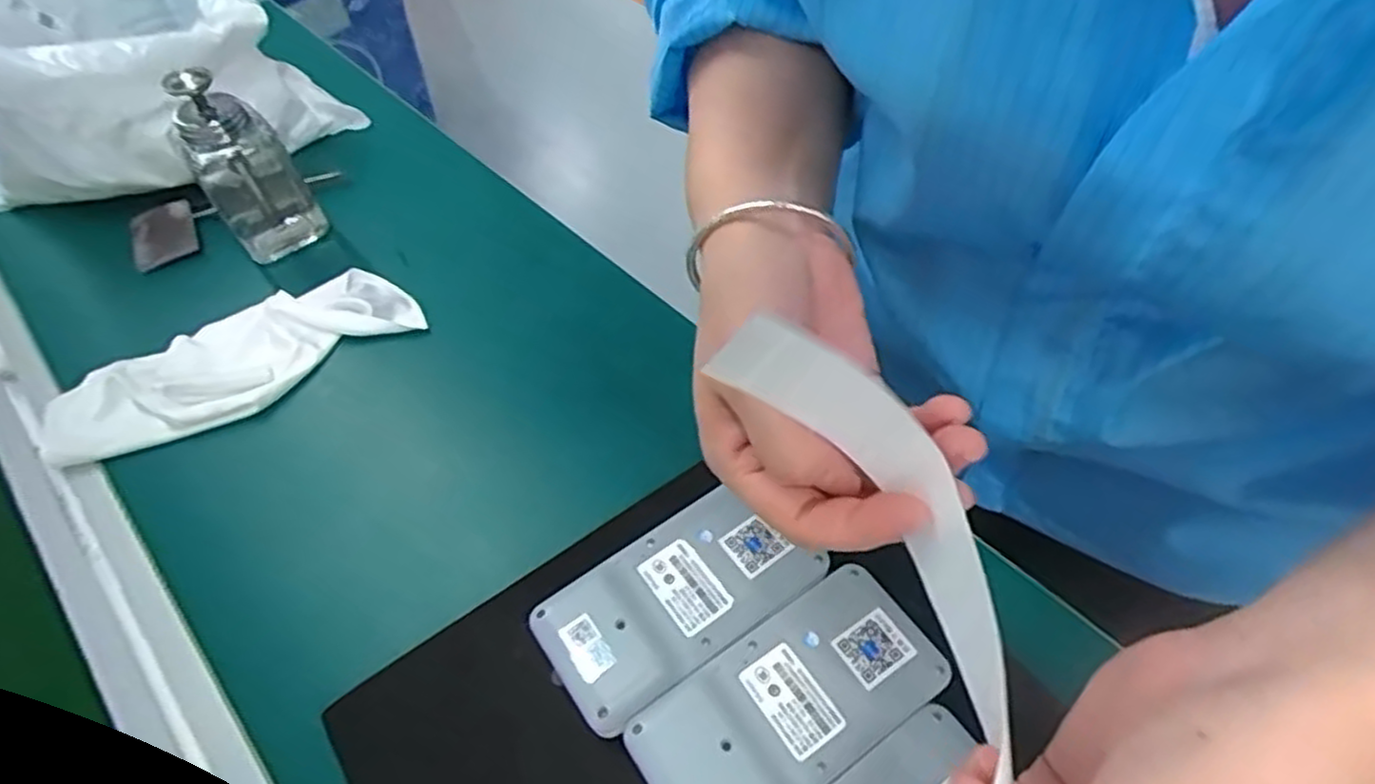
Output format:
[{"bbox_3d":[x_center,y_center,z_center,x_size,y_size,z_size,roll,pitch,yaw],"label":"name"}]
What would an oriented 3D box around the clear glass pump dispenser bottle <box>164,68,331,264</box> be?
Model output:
[{"bbox_3d":[-0.284,-0.148,0.479,0.055,0.117,0.060,-31,58,-18],"label":"clear glass pump dispenser bottle"}]

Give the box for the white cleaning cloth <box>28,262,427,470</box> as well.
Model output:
[{"bbox_3d":[-0.259,-0.018,0.441,0.197,0.023,0.067,-33,58,-19],"label":"white cleaning cloth"}]

